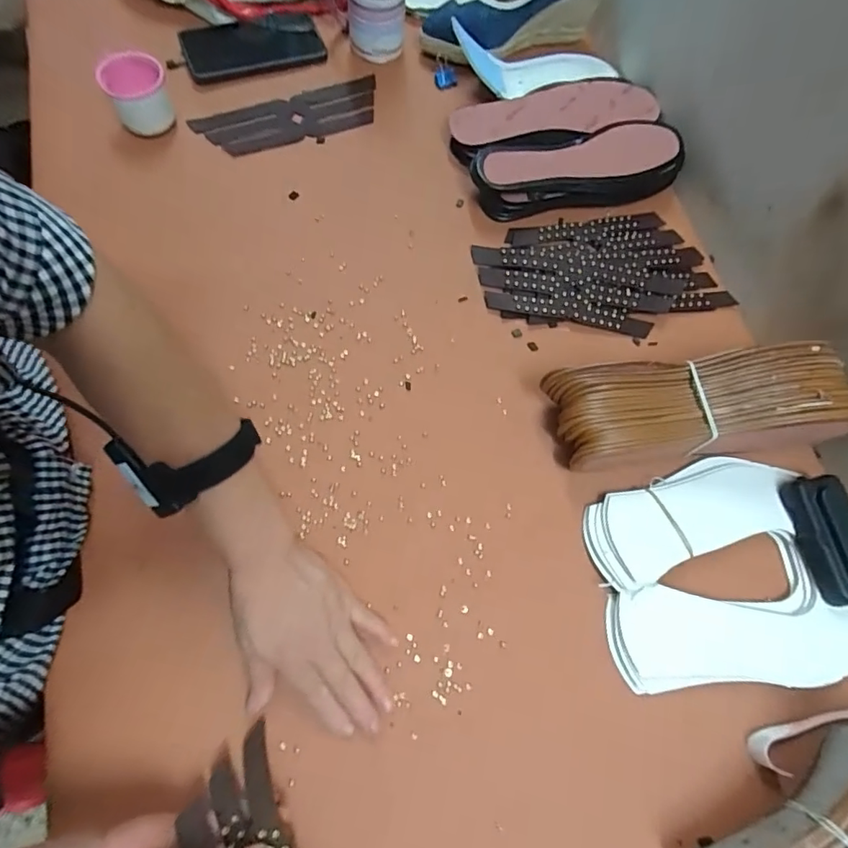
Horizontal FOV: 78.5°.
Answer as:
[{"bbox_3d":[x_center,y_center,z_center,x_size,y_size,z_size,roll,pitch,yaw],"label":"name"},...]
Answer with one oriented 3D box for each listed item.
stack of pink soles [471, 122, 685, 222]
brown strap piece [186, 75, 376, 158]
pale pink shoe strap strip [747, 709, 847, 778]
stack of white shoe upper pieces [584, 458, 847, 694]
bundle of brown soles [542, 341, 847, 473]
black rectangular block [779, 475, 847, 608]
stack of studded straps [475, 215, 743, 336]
[{"bbox_3d":[0.166,-0.278,0.567,0.226,0.054,0.076,-11,71,-8],"label":"stack of pink soles"},{"bbox_3d":[-0.153,-0.356,0.606,0.212,0.008,0.075,-21,74,-10],"label":"brown strap piece"},{"bbox_3d":[0.350,0.240,0.408,0.193,0.014,0.031,-9,71,-7],"label":"pale pink shoe strap strip"},{"bbox_3d":[0.275,0.121,0.445,0.252,0.011,0.179,-6,71,-3],"label":"stack of white shoe upper pieces"},{"bbox_3d":[0.239,-0.014,0.462,0.245,0.081,0.086,-3,72,-4],"label":"bundle of brown soles"},{"bbox_3d":[0.353,0.098,0.446,0.049,0.026,0.107,-10,71,-8],"label":"black rectangular block"},{"bbox_3d":[0.185,-0.163,0.546,0.250,0.016,0.137,-5,71,-6],"label":"stack of studded straps"}]

